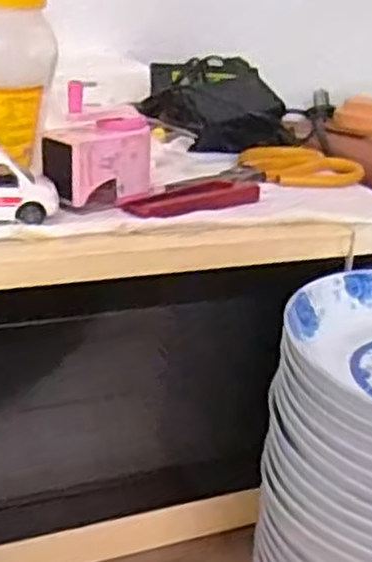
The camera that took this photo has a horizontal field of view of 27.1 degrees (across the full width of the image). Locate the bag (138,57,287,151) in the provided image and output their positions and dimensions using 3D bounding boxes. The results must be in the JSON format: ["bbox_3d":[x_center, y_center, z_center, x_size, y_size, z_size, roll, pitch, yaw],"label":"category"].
[{"bbox_3d":[0.021,-0.172,0.740,0.144,0.033,0.129,-12,45,-23],"label":"bag"}]

